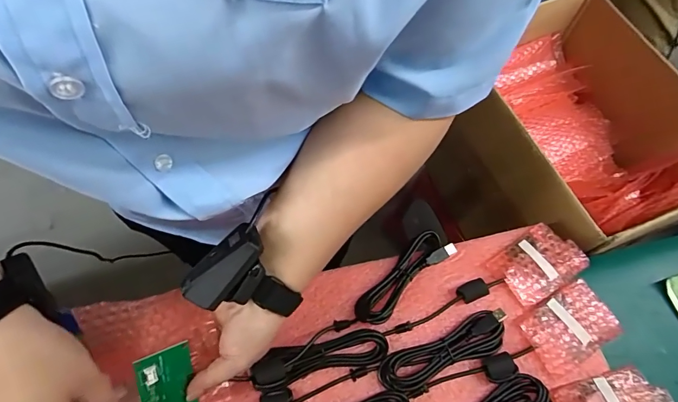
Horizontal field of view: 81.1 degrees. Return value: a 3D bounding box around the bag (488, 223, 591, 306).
[{"bbox_3d":[0.241,0.074,0.477,0.096,0.020,0.069,-32,69,-19],"label":"bag"}]

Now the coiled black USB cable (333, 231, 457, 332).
[{"bbox_3d":[0.067,0.098,0.469,0.174,0.022,0.043,-38,71,-21],"label":"coiled black USB cable"}]

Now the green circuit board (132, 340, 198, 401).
[{"bbox_3d":[-0.147,0.162,0.343,0.045,0.005,0.067,-14,99,-42],"label":"green circuit board"}]

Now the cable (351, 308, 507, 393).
[{"bbox_3d":[0.105,0.168,0.429,0.175,0.020,0.042,-19,66,-13],"label":"cable"}]

